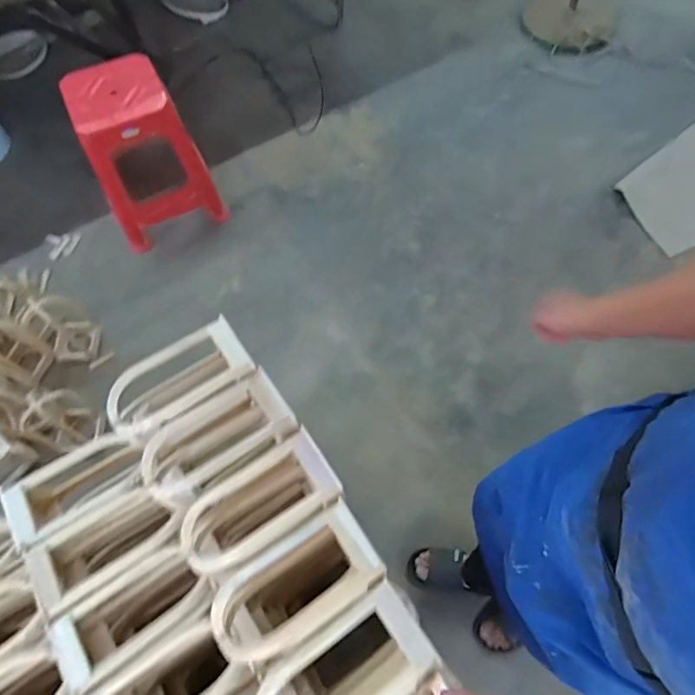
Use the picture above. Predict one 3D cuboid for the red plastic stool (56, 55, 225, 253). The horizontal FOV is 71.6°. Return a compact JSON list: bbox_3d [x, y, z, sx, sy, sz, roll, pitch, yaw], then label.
[{"bbox_3d":[-0.682,-0.642,1.616,0.364,0.439,0.350,-29,69,-12],"label":"red plastic stool"}]

